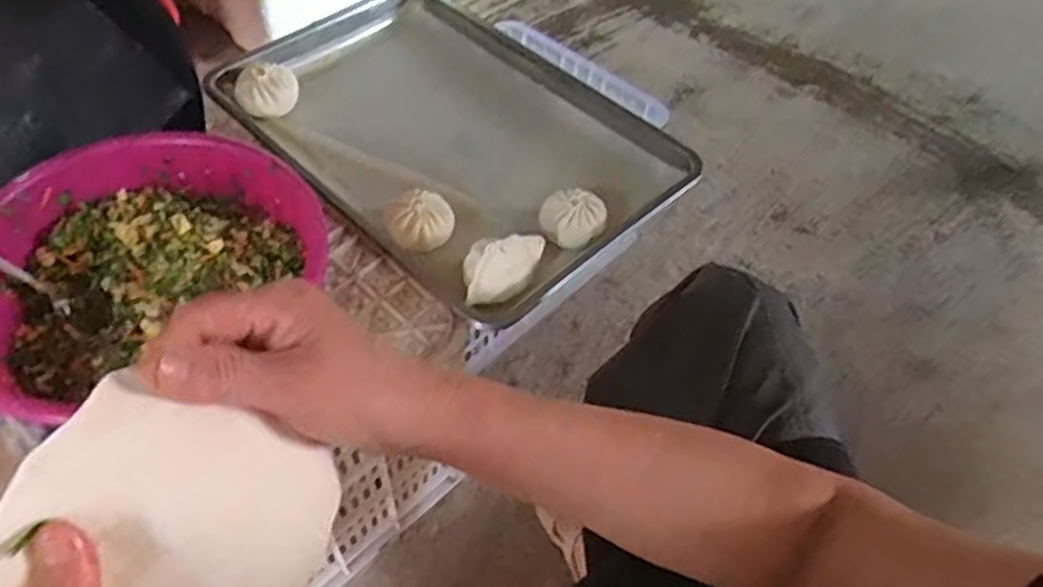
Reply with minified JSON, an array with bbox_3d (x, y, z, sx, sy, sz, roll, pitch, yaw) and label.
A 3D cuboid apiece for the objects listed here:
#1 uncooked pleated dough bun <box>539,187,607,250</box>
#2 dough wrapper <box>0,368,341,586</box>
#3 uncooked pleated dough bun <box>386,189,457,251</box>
[{"bbox_3d":[0.064,-0.095,0.919,0.081,0.047,0.069,32,56,19],"label":"uncooked pleated dough bun"},{"bbox_3d":[-0.138,0.097,0.294,0.120,0.010,0.100,34,67,-33],"label":"dough wrapper"},{"bbox_3d":[-0.125,-0.086,0.895,0.084,0.052,0.072,-2,52,-6],"label":"uncooked pleated dough bun"}]

